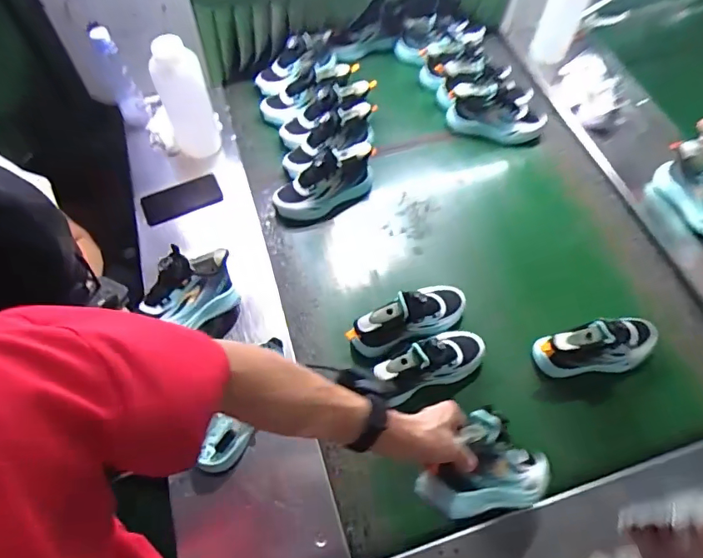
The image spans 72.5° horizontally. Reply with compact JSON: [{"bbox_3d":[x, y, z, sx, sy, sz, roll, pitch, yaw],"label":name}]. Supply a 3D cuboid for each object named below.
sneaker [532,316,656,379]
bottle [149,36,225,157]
[{"bbox_3d":[0.445,0.122,0.845,0.231,0.113,0.075,-15,61,-9],"label":"sneaker"},{"bbox_3d":[-0.346,-0.380,1.004,0.100,0.258,0.108,-21,62,-12],"label":"bottle"}]

